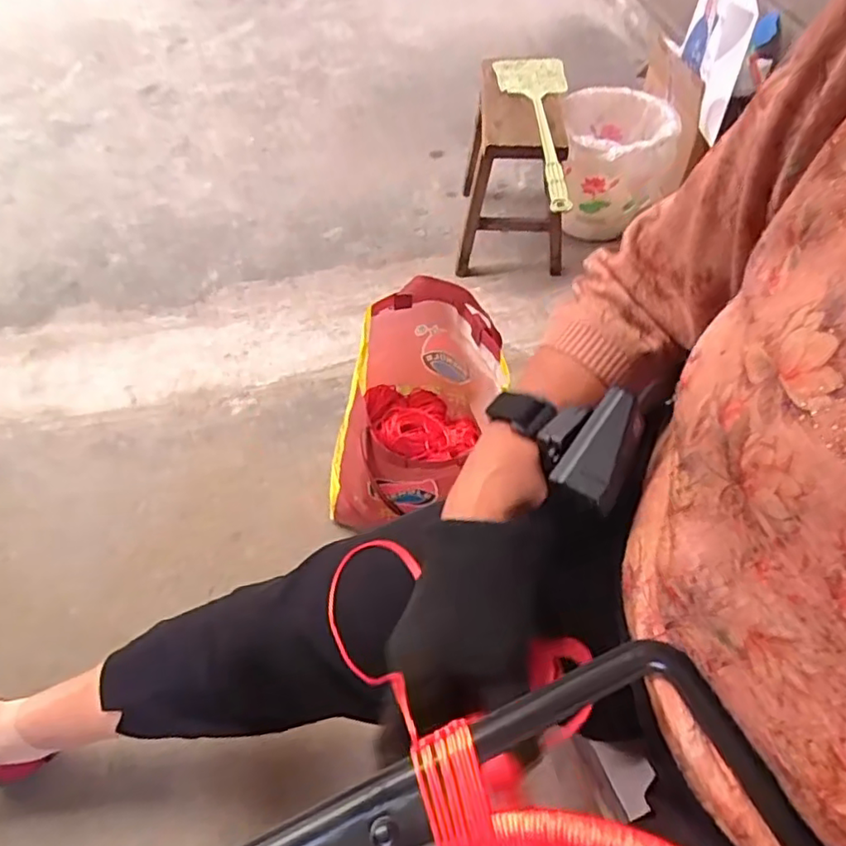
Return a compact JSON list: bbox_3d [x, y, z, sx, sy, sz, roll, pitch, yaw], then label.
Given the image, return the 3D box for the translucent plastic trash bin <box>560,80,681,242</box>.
[{"bbox_3d":[0.367,-0.495,1.176,0.207,0.222,0.193,13,58,11],"label":"translucent plastic trash bin"}]

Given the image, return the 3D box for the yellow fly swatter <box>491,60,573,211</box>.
[{"bbox_3d":[0.215,-0.496,1.007,0.127,0.038,0.429,-8,59,0],"label":"yellow fly swatter"}]

